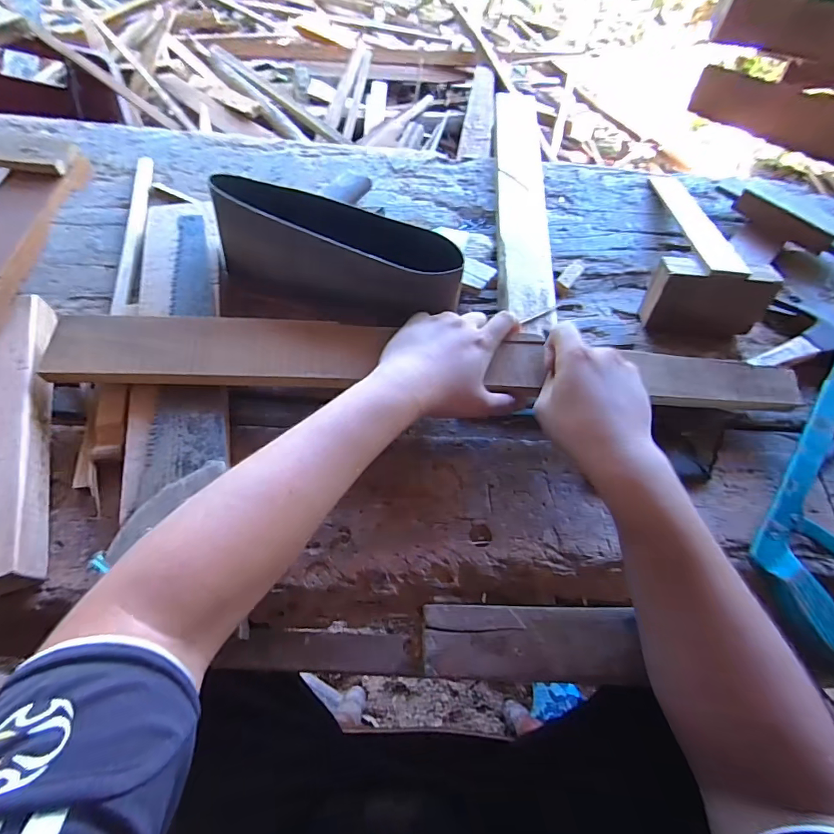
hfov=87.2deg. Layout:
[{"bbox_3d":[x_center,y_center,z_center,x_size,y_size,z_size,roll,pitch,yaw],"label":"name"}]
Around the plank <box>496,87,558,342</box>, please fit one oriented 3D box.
[{"bbox_3d":[0.137,-0.289,0.574,0.064,0.024,0.500,4,62,2],"label":"plank"}]

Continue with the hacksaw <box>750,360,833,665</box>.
[{"bbox_3d":[0.448,0.018,0.429,0.115,0.034,0.461,35,66,14],"label":"hacksaw"}]

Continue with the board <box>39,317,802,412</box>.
[{"bbox_3d":[0.017,-0.051,0.418,0.706,0.032,0.064,3,62,-4],"label":"board"}]

